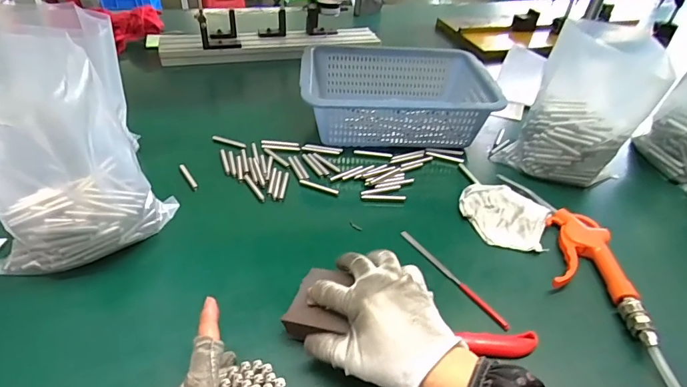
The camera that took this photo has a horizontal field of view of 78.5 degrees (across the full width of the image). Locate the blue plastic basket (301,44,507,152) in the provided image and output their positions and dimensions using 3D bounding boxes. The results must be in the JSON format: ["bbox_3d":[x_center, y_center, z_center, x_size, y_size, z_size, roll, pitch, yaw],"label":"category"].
[{"bbox_3d":[0.080,-0.162,0.699,0.293,0.095,0.210,4,38,-1],"label":"blue plastic basket"}]

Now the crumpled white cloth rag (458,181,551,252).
[{"bbox_3d":[0.203,0.025,0.535,0.105,0.024,0.099,18,40,16],"label":"crumpled white cloth rag"}]

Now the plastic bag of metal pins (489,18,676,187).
[{"bbox_3d":[0.314,-0.110,0.565,0.148,0.212,0.086,23,42,21],"label":"plastic bag of metal pins"}]

